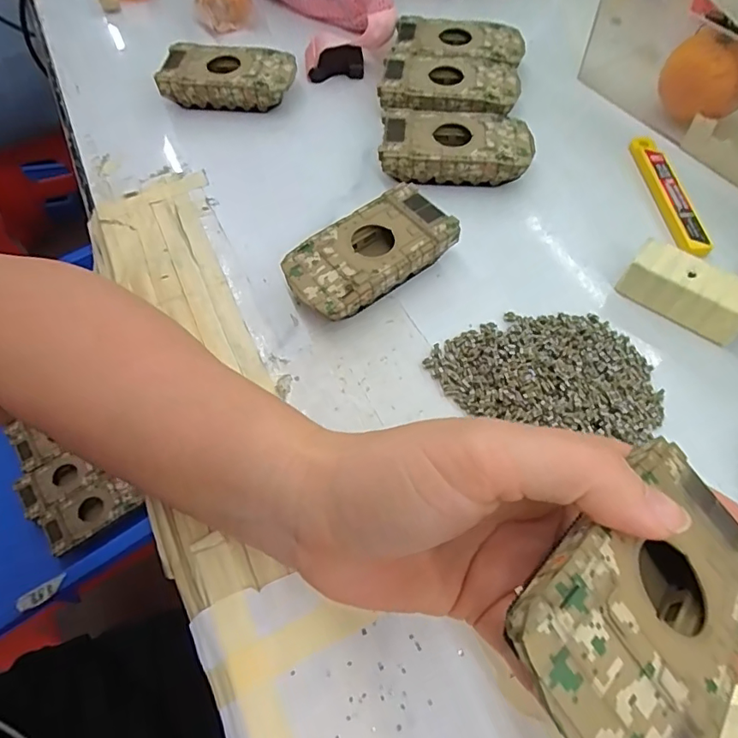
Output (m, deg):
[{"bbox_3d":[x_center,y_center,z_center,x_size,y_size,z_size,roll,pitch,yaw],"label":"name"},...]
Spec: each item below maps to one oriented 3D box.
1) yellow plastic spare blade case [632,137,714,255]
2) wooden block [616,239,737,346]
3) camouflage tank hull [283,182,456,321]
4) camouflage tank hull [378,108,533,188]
[{"bbox_3d":[0.191,-0.113,0.326,0.018,0.005,0.104,-5,60,0],"label":"yellow plastic spare blade case"},{"bbox_3d":[0.174,-0.041,0.278,0.064,0.026,0.026,32,66,19],"label":"wooden block"},{"bbox_3d":[0.001,-0.064,0.296,0.096,0.026,0.049,-35,64,-16],"label":"camouflage tank hull"},{"bbox_3d":[0.058,-0.146,0.339,0.096,0.027,0.050,-1,60,3],"label":"camouflage tank hull"}]

